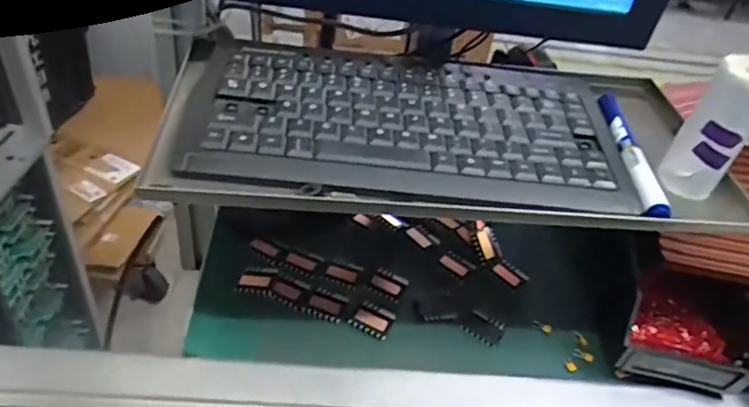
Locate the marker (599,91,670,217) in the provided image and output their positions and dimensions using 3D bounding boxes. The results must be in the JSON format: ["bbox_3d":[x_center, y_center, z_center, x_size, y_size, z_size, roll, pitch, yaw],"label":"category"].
[{"bbox_3d":[0.184,-0.039,0.416,0.018,0.011,0.146,7,39,-3],"label":"marker"}]

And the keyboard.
[{"bbox_3d":[0.029,-0.059,0.405,0.283,0.020,0.162,5,40,-4],"label":"keyboard"}]

